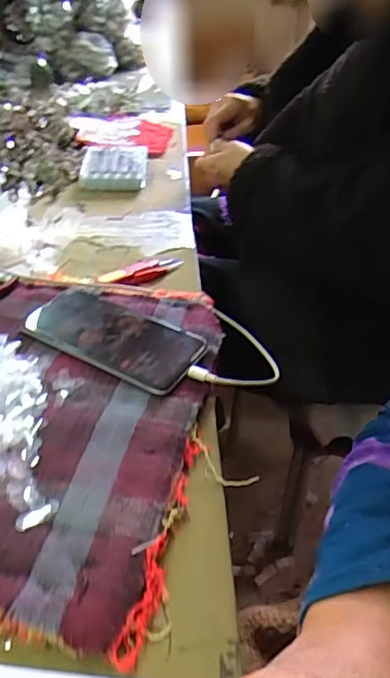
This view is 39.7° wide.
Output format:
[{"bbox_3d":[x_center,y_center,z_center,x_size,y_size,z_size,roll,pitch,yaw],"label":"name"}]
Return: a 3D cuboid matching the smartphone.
[{"bbox_3d":[-0.073,-0.006,0.487,0.165,0.013,0.082,27,44,24],"label":"smartphone"}]

